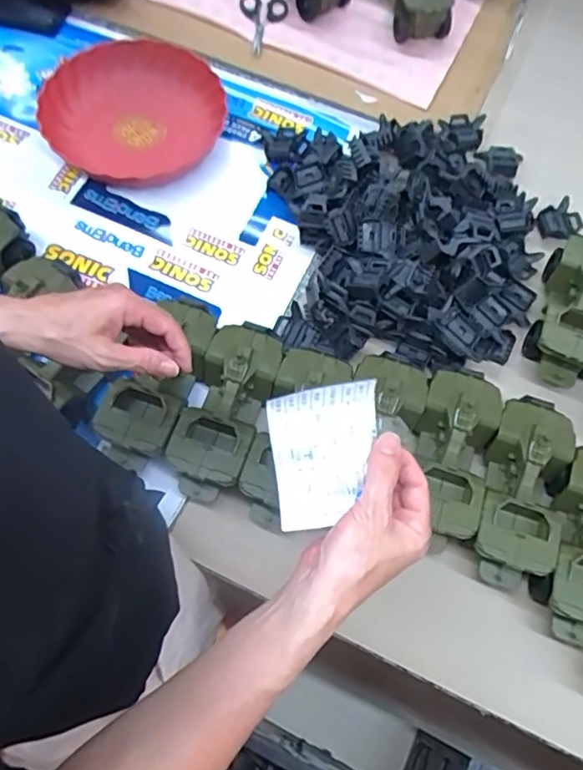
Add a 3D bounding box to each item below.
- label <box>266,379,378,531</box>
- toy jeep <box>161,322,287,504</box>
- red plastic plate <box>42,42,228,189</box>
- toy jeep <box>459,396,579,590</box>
[{"bbox_3d":[0.024,0.048,0.404,0.071,0.011,0.093,-8,102,-5],"label":"label"},{"bbox_3d":[-0.068,0.027,0.647,0.087,0.073,0.194,18,68,5],"label":"toy jeep"},{"bbox_3d":[-0.212,-0.368,0.816,0.226,0.060,0.219,1,67,-2],"label":"red plastic plate"},{"bbox_3d":[0.241,0.110,0.631,0.083,0.070,0.198,20,68,6],"label":"toy jeep"}]

